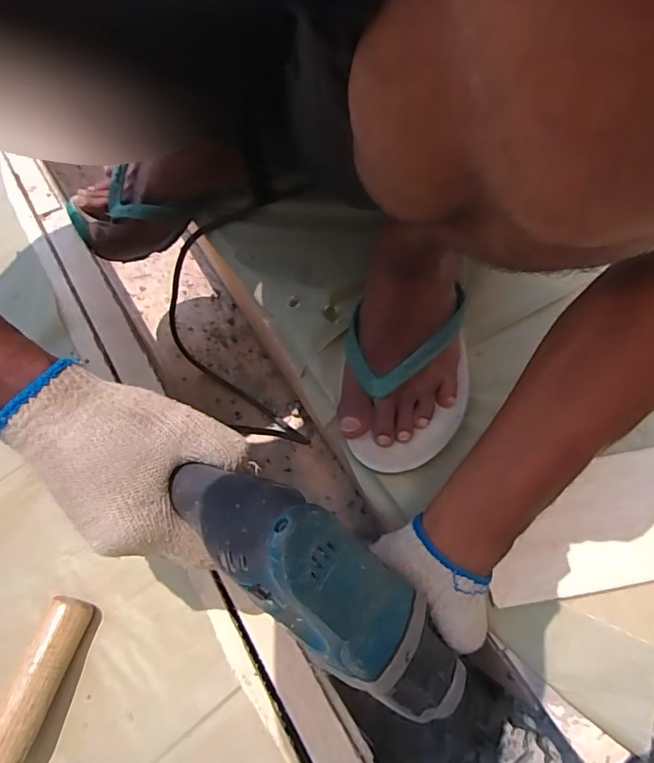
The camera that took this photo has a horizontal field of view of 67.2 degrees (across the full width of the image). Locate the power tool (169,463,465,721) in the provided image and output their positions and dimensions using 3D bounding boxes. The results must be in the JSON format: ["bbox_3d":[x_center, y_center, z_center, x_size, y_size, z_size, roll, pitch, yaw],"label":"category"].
[{"bbox_3d":[0.016,0.146,0.312,0.067,0.072,0.259,-45,115,-14],"label":"power tool"}]

